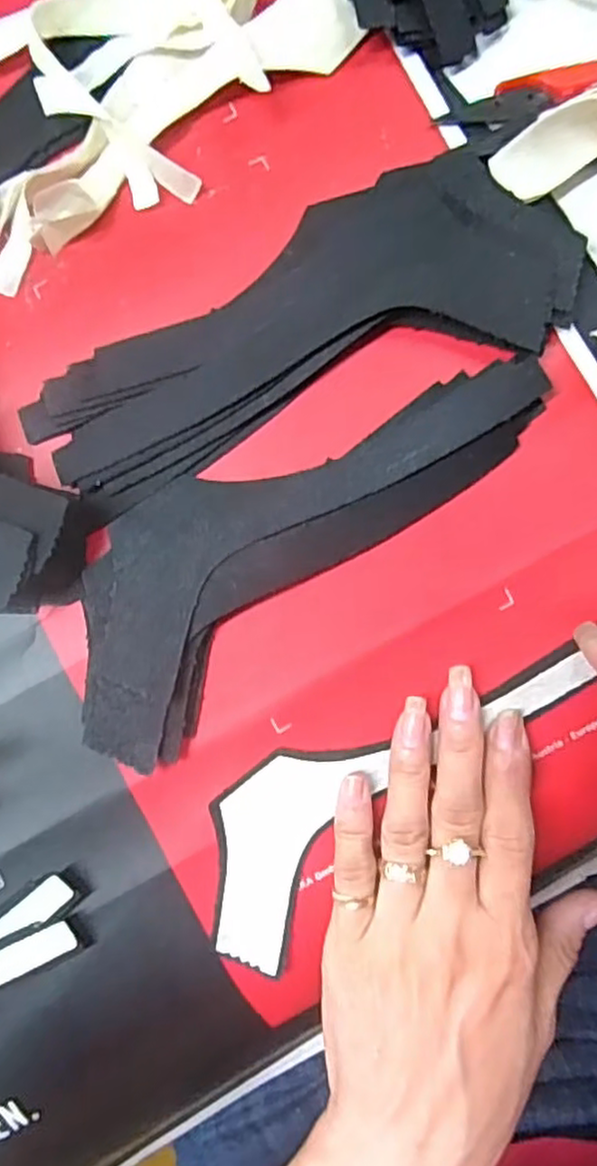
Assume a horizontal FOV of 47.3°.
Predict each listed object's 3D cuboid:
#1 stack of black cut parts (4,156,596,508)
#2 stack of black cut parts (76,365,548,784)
[{"bbox_3d":[0.001,-0.088,0.249,0.203,0.015,0.074,-28,89,1],"label":"stack of black cut parts"},{"bbox_3d":[-0.004,-0.022,0.251,0.202,0.011,0.074,-38,89,1],"label":"stack of black cut parts"}]

